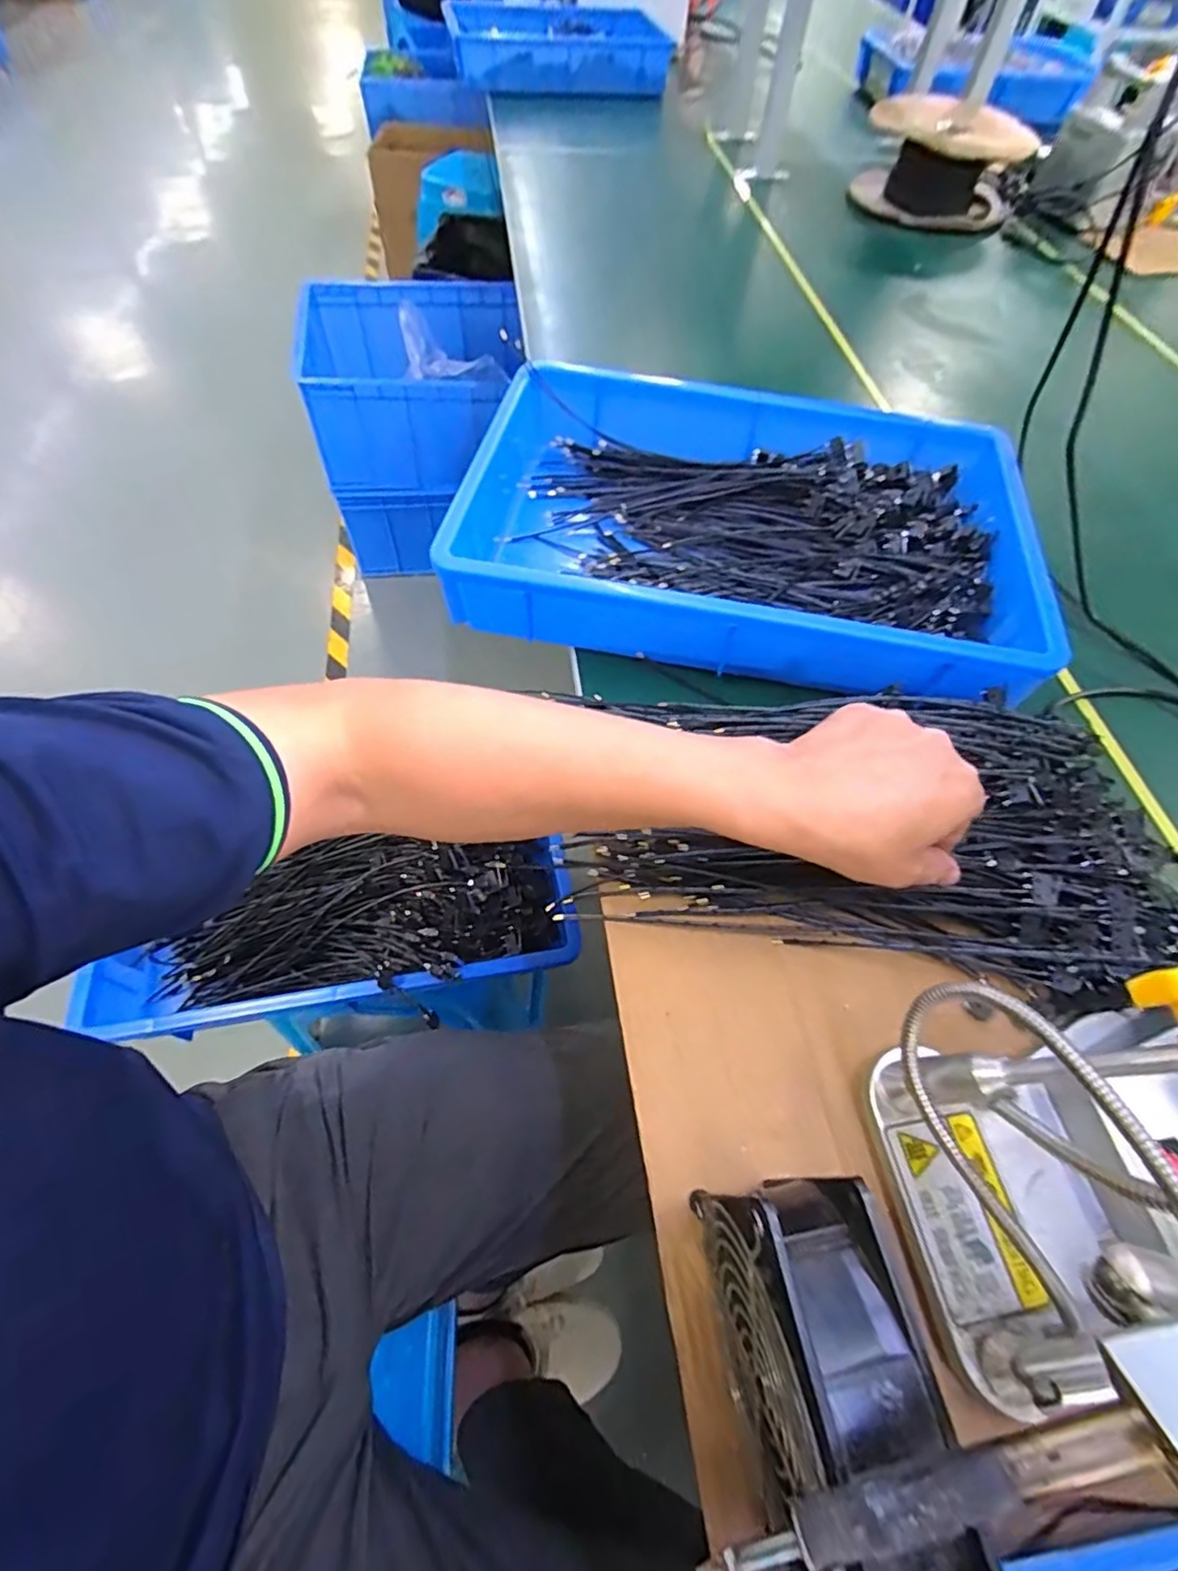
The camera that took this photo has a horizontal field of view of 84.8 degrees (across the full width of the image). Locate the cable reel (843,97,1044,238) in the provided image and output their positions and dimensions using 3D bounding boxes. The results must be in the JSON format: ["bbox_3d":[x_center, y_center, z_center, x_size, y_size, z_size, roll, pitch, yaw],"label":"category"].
[{"bbox_3d":[0.618,-1.089,1.129,0.271,0.109,0.242,22,60,10],"label":"cable reel"}]

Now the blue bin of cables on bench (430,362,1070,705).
[{"bbox_3d":[0.124,-0.223,0.553,0.456,0.084,0.317,10,59,2],"label":"blue bin of cables on bench"}]

